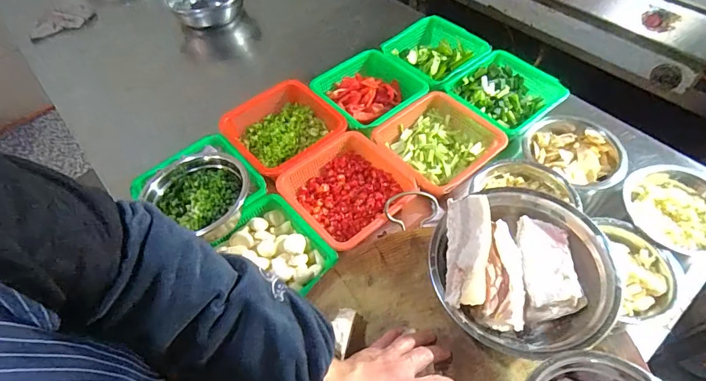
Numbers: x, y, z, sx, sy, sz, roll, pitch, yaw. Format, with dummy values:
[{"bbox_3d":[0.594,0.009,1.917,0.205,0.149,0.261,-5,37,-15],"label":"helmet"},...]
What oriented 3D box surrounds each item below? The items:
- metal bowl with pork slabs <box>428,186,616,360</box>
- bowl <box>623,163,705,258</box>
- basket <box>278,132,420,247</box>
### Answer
[{"bbox_3d":[0.193,0.090,0.468,0.191,0.106,0.183,-2,55,2],"label":"metal bowl with pork slabs"},{"bbox_3d":[0.491,0.034,0.611,0.141,0.046,0.146,-8,55,-2],"label":"bowl"},{"bbox_3d":[-0.004,0.002,0.657,0.180,0.052,0.176,-36,61,-20],"label":"basket"}]

